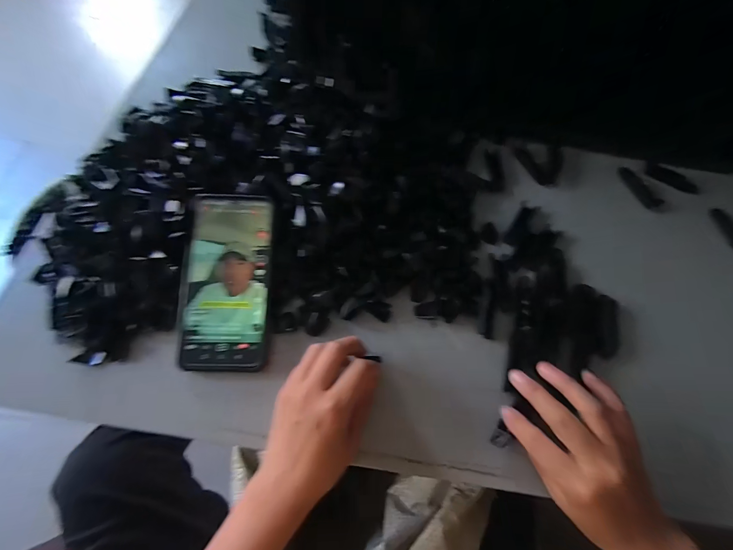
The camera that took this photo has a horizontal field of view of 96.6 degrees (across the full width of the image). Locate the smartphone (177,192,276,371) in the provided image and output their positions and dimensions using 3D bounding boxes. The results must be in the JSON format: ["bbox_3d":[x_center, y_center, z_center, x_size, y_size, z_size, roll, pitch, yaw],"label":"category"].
[{"bbox_3d":[-0.133,0.003,0.315,0.081,0.012,0.171,0,80,-3],"label":"smartphone"}]

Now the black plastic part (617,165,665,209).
[{"bbox_3d":[0.344,-0.112,0.411,0.016,0.015,0.064,-21,70,-11],"label":"black plastic part"}]

